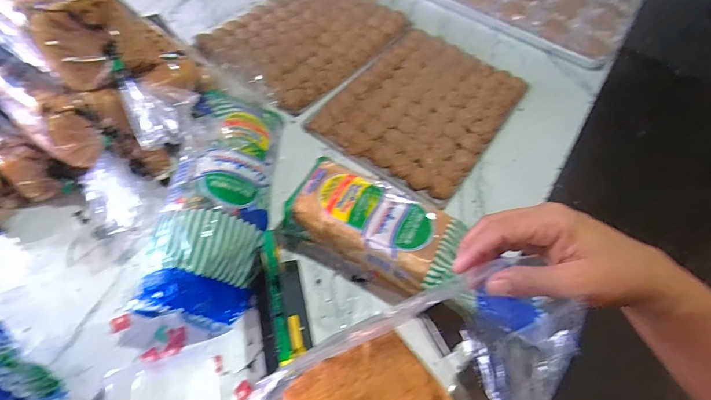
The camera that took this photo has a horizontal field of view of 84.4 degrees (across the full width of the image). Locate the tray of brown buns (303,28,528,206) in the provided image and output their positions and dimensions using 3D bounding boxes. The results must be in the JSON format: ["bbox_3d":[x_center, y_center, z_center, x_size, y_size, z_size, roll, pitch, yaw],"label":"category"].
[{"bbox_3d":[0.147,-0.209,0.829,0.321,0.033,0.397,34,59,15],"label":"tray of brown buns"}]

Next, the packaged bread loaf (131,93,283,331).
[{"bbox_3d":[-0.201,0.004,0.599,0.146,0.135,0.362,4,56,-5],"label":"packaged bread loaf"}]

